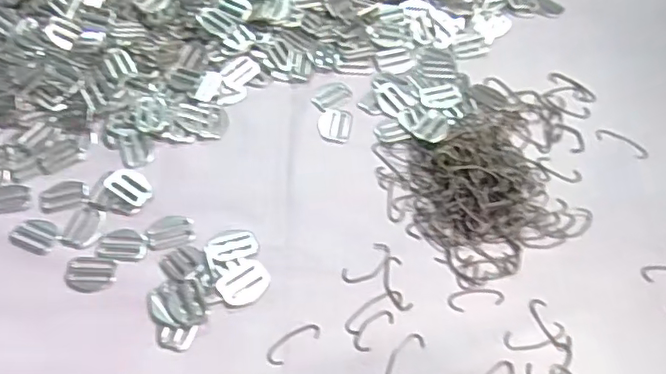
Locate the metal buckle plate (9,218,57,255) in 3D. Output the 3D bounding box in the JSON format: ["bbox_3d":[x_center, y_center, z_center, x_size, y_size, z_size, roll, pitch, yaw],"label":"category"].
[{"bbox_3d":[-0.208,0.033,0.408,0.033,0.004,0.024,17,57,10],"label":"metal buckle plate"}]

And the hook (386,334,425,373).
[{"bbox_3d":[0.045,0.106,0.364,0.016,0.004,0.036,26,59,15],"label":"hook"}]

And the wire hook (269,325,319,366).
[{"bbox_3d":[-0.025,0.098,0.369,0.038,0.004,0.014,-32,62,-21],"label":"wire hook"}]

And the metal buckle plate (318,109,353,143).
[{"bbox_3d":[0.001,-0.050,0.475,0.027,0.004,0.034,7,56,3],"label":"metal buckle plate"}]

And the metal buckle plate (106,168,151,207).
[{"bbox_3d":[-0.152,-0.001,0.437,0.037,0.005,0.025,29,60,17],"label":"metal buckle plate"}]

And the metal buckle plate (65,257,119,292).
[{"bbox_3d":[-0.163,0.058,0.392,0.033,0.004,0.025,7,56,3],"label":"metal buckle plate"}]

